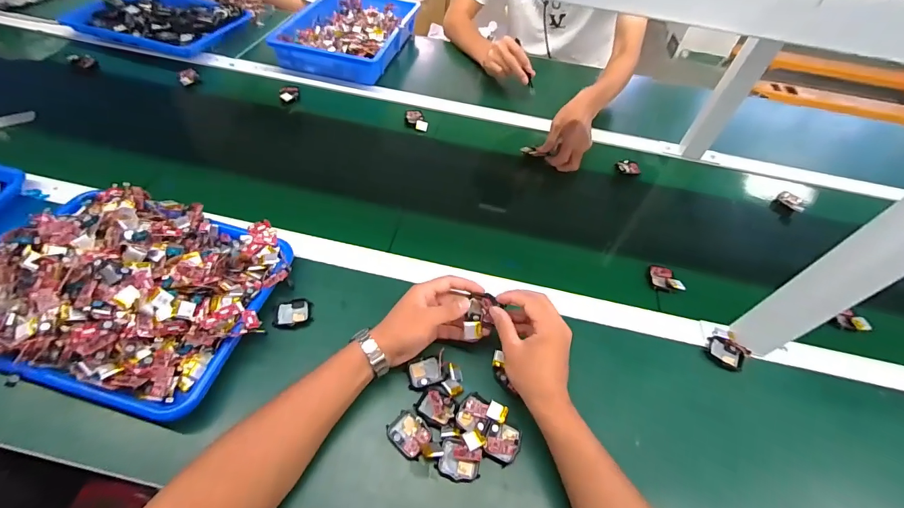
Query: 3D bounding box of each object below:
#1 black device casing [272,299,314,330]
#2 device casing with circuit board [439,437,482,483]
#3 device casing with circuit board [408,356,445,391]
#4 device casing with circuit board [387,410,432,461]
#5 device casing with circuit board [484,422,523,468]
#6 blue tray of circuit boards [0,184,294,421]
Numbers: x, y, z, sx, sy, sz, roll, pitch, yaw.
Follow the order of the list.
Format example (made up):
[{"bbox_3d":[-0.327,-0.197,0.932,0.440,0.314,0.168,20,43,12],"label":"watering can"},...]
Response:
[{"bbox_3d":[-0.208,0.080,0.518,0.047,0.013,0.039,-3,53,-8],"label":"black device casing"},{"bbox_3d":[0.009,0.224,0.428,0.043,0.017,0.037,13,52,4],"label":"device casing with circuit board"},{"bbox_3d":[-0.033,0.144,0.483,0.042,0.009,0.036,-13,55,-15],"label":"device casing with circuit board"},{"bbox_3d":[-0.047,0.200,0.440,0.046,0.012,0.038,34,57,19],"label":"device casing with circuit board"},{"bbox_3d":[0.058,0.213,0.442,0.039,0.006,0.040,14,52,5],"label":"device casing with circuit board"},{"bbox_3d":[-0.394,0.029,0.478,0.331,0.075,0.258,14,52,5],"label":"blue tray of circuit boards"}]

